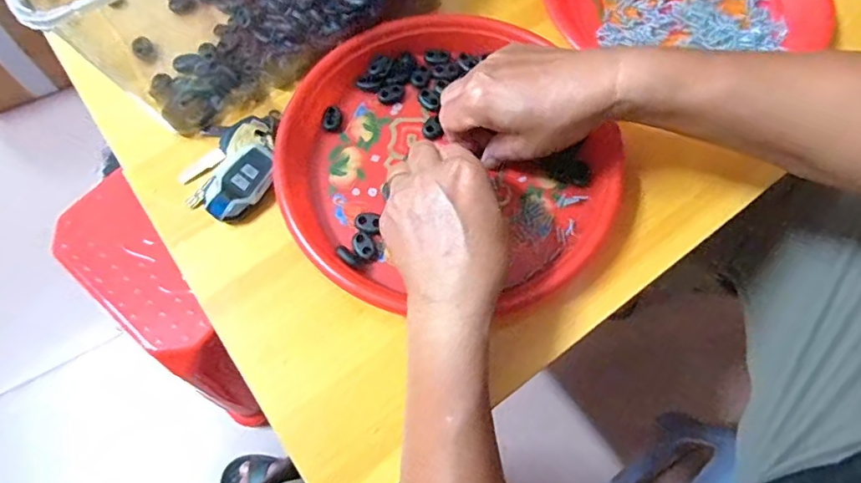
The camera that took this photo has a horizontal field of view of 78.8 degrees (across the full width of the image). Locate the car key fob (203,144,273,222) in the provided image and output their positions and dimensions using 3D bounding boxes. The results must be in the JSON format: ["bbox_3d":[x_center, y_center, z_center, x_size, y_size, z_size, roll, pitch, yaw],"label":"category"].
[{"bbox_3d":[-0.135,-0.041,0.376,0.034,0.015,0.058,42,79,3],"label":"car key fob"}]

